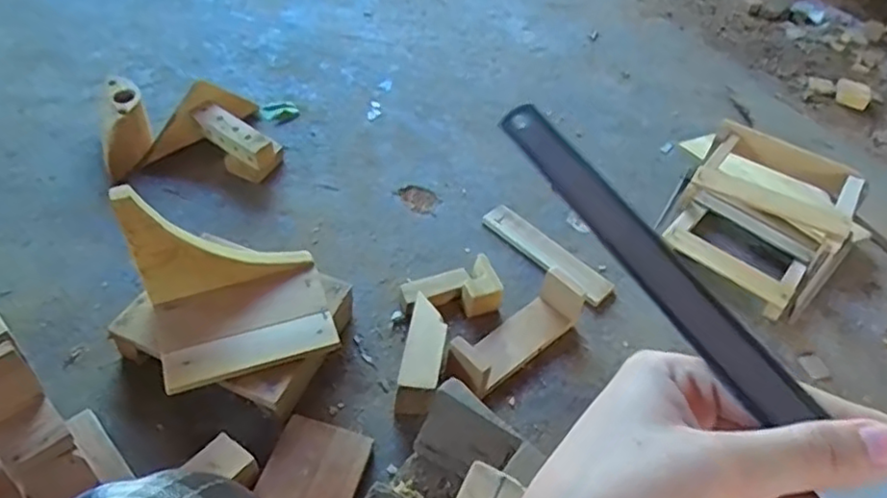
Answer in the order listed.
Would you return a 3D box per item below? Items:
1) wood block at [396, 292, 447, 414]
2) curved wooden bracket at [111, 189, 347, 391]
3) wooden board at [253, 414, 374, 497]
[{"bbox_3d":[-0.026,0.142,0.839,0.048,0.080,0.147,10,47,1],"label":"wood block"},{"bbox_3d":[-0.240,0.033,0.744,0.206,0.189,0.151,-11,51,-18],"label":"curved wooden bracket"},{"bbox_3d":[-0.151,0.266,0.733,0.102,0.030,0.141,15,47,7],"label":"wooden board"}]

